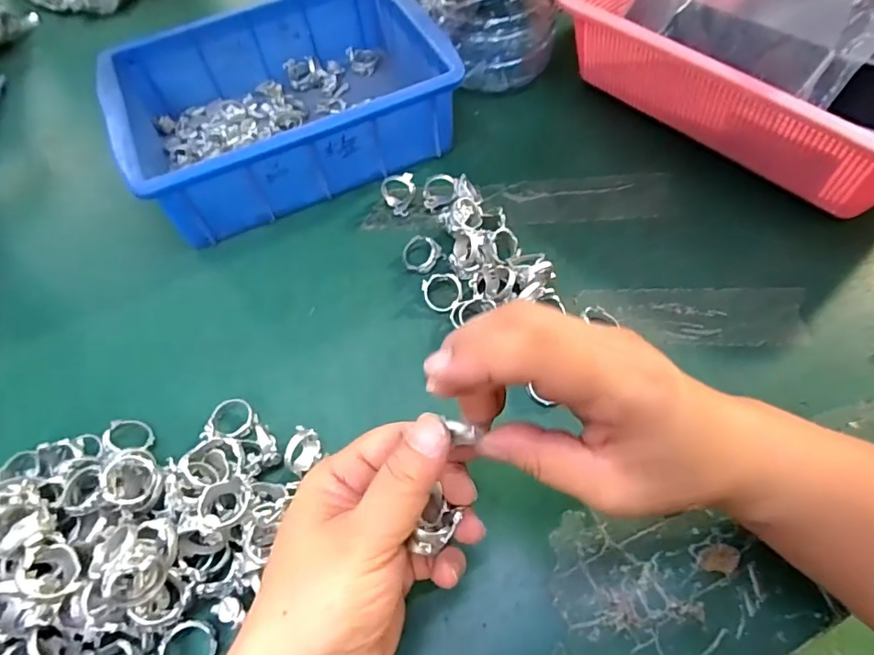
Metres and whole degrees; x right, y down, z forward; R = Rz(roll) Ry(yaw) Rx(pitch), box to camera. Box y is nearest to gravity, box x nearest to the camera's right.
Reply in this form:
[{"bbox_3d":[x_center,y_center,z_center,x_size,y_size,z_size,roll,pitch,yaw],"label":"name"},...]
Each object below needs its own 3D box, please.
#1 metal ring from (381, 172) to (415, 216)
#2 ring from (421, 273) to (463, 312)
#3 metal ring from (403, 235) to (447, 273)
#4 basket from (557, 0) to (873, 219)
[{"bbox_3d":[-0.029,-0.099,0.394,0.025,0.024,0.019,-4,59,2],"label":"metal ring"},{"bbox_3d":[0.004,-0.024,0.354,0.026,0.008,0.025,0,92,-6],"label":"ring"},{"bbox_3d":[-0.010,-0.050,0.374,0.029,0.017,0.023,14,62,12],"label":"metal ring"},{"bbox_3d":[0.255,-0.215,0.393,0.204,0.109,0.298,-42,65,-19],"label":"basket"}]

